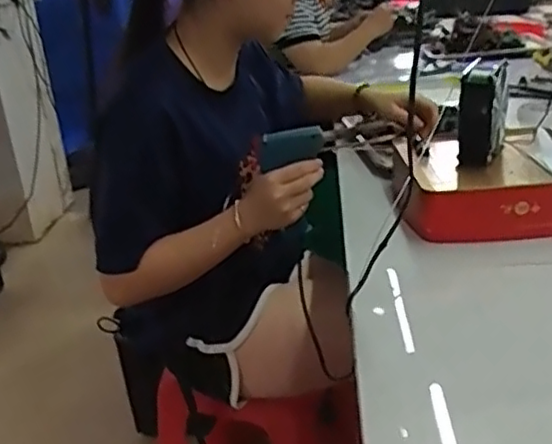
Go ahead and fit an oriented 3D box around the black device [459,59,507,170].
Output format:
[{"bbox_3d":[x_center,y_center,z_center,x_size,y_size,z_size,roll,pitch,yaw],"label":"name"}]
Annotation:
[{"bbox_3d":[0.274,-0.143,0.879,0.055,0.116,0.077,3,24,22],"label":"black device"}]

